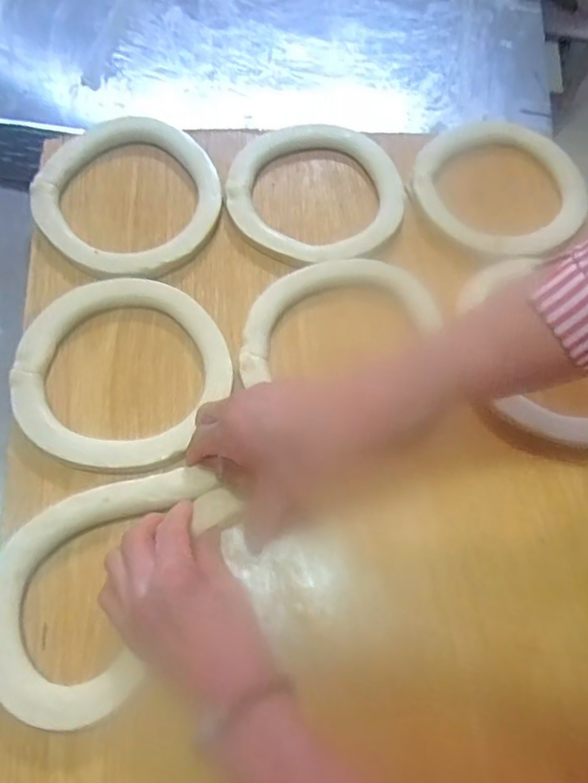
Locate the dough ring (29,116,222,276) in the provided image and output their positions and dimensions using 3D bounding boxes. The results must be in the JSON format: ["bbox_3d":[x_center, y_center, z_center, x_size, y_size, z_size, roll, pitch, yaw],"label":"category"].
[{"bbox_3d":[-0.155,-0.186,0.515,0.178,0.018,0.163,0,62,-1],"label":"dough ring"}]

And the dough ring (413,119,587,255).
[{"bbox_3d":[0.203,-0.203,0.552,0.160,0.031,0.173,0,62,-1],"label":"dough ring"}]

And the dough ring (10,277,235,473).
[{"bbox_3d":[-0.134,-0.017,0.447,0.165,0.028,0.163,0,62,-1],"label":"dough ring"}]

